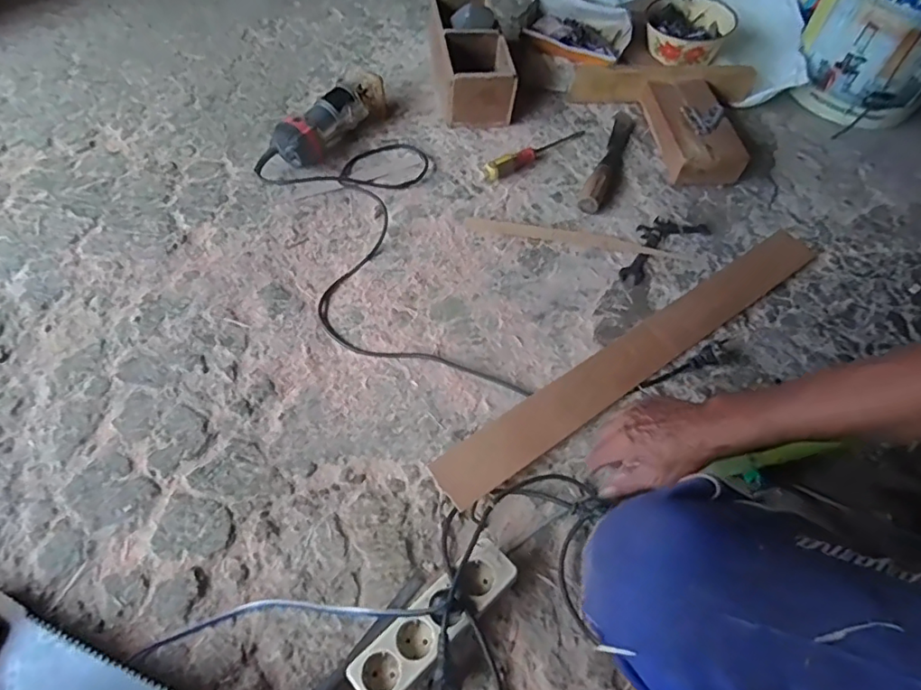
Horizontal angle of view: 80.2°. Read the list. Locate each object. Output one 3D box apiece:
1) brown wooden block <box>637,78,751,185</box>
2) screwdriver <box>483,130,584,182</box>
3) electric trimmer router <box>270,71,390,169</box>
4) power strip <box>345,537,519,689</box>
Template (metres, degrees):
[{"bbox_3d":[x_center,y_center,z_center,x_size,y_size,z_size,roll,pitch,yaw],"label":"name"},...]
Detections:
[{"bbox_3d":[0.435,-0.403,1.028,0.134,0.063,0.246,-5,59,-3],"label":"brown wooden block"},{"bbox_3d":[0.140,-0.362,1.009,0.235,0.035,0.030,-34,64,-19],"label":"screwdriver"},{"bbox_3d":[-0.234,-0.410,0.998,0.080,0.074,0.233,34,64,19],"label":"electric trimmer router"},{"bbox_3d":[-0.026,0.297,0.591,0.197,0.056,0.056,-37,65,-20],"label":"power strip"}]

